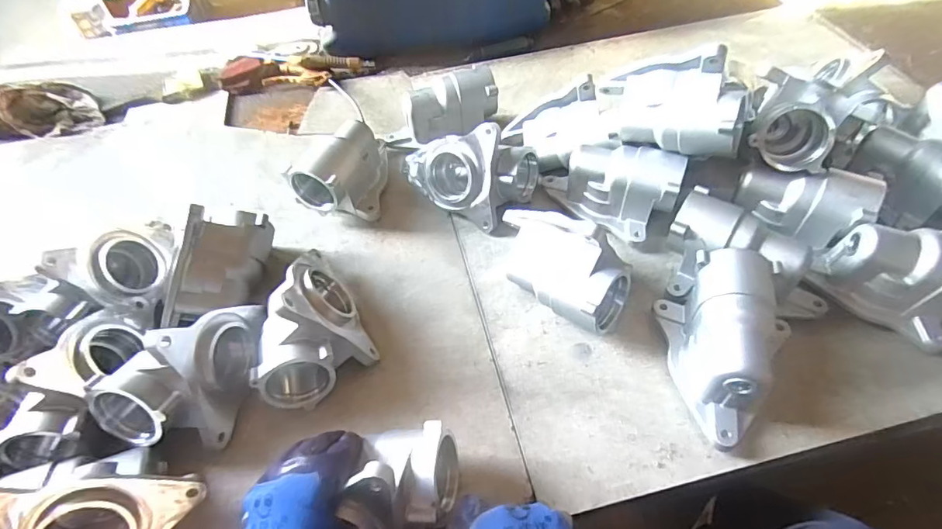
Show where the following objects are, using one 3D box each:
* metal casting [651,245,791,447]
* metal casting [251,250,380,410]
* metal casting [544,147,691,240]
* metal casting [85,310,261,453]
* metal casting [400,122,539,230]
[{"bbox_3d":[0.246,0.075,0.501,0.106,0.080,0.182,12,54,14],"label":"metal casting"},{"bbox_3d":[-0.184,0.056,0.546,0.117,0.106,0.169,-24,54,-14],"label":"metal casting"},{"bbox_3d":[0.180,-0.107,0.650,0.173,0.089,0.087,26,58,22],"label":"metal casting"},{"bbox_3d":[-0.294,0.096,0.512,0.103,0.121,0.157,1,52,5],"label":"metal casting"},{"bbox_3d":[0.002,-0.139,0.686,0.159,0.117,0.123,30,60,25],"label":"metal casting"}]

